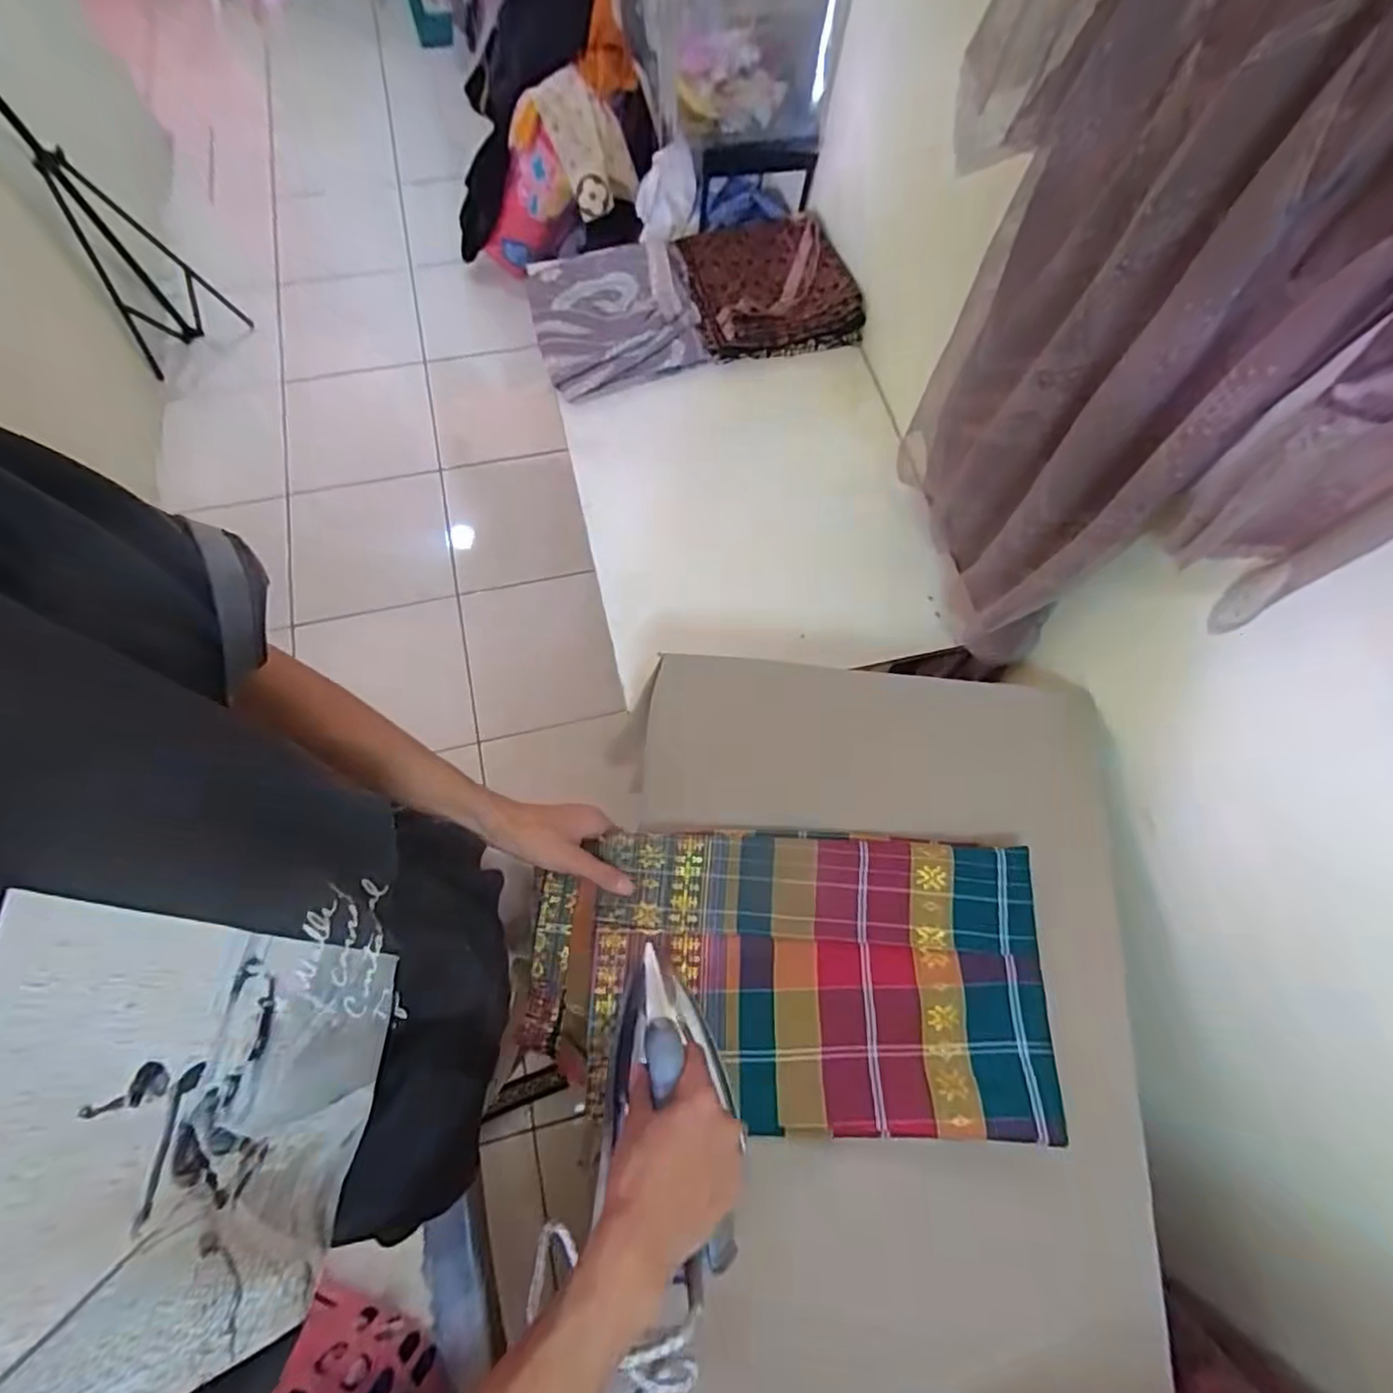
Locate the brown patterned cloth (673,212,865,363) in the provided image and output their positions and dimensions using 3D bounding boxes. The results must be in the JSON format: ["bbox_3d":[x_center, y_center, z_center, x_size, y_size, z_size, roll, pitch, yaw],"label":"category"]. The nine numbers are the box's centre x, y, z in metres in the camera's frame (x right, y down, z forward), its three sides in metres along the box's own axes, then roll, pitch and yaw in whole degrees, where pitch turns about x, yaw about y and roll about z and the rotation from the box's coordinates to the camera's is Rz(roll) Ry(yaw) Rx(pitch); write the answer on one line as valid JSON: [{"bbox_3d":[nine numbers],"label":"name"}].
[{"bbox_3d":[0.107,-0.692,1.064,0.247,0.072,0.307,-13,71,-8],"label":"brown patterned cloth"}]

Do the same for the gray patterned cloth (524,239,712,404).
[{"bbox_3d":[-0.131,-0.612,1.032,0.250,0.066,0.292,-12,71,-7],"label":"gray patterned cloth"}]

